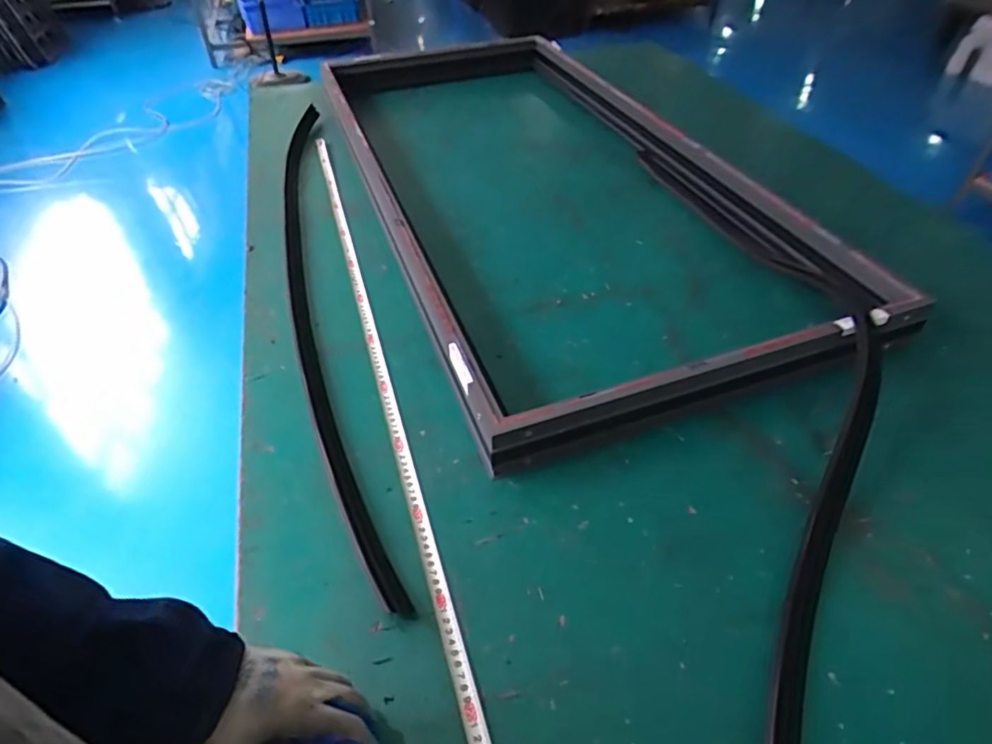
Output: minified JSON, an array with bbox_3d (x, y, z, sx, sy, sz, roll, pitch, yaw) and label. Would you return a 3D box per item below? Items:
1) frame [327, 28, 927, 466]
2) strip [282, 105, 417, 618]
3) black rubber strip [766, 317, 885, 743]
[{"bbox_3d":[0.044,-0.430,1.131,0.604,0.082,1.354,-16,46,-13],"label":"frame"},{"bbox_3d":[-0.297,-0.175,0.927,0.095,0.032,1.187,-13,46,-11],"label":"strip"},{"bbox_3d":[0.320,0.162,0.535,0.043,0.090,0.581,19,49,20],"label":"black rubber strip"}]

